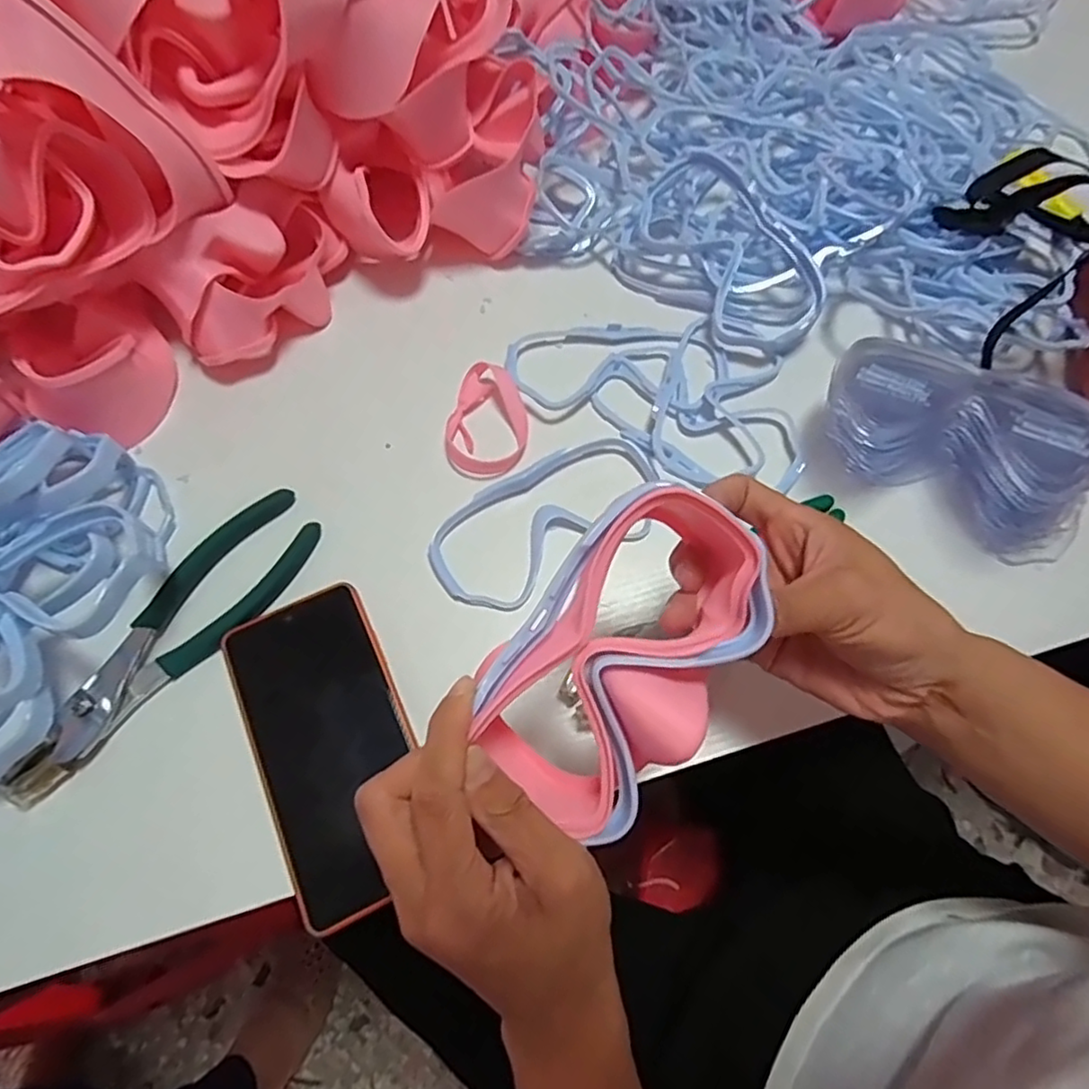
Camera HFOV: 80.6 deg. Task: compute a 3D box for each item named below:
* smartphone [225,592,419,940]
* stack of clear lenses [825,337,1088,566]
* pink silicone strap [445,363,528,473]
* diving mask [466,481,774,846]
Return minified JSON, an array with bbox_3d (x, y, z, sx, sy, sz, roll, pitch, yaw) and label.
[{"bbox_3d":[-0.111,0.103,0.337,0.080,0.009,0.160,-25,68,-10],"label":"smartphone"},{"bbox_3d":[0.238,-0.059,0.373,0.154,0.065,0.072,28,69,13],"label":"stack of clear lenses"},{"bbox_3d":[-0.035,-0.081,0.413,0.049,0.013,0.075,9,66,5],"label":"pink silicone strap"},{"bbox_3d":[0.032,0.040,0.239,0.075,0.060,0.118,40,72,17],"label":"diving mask"}]

